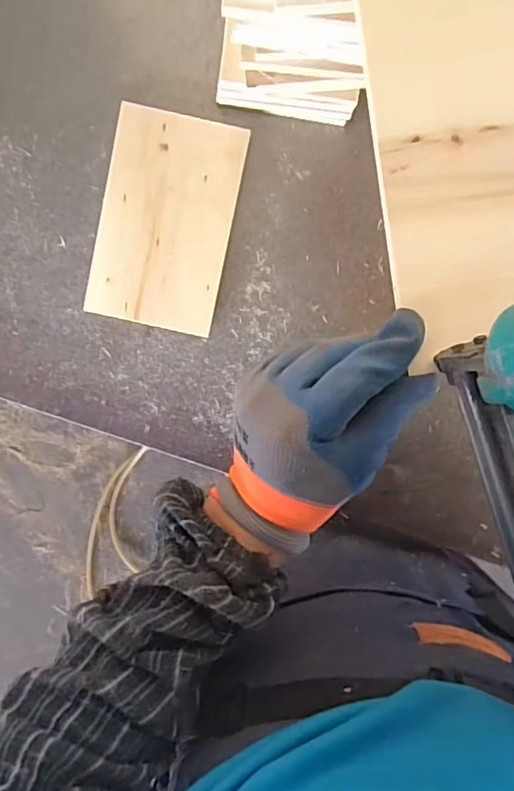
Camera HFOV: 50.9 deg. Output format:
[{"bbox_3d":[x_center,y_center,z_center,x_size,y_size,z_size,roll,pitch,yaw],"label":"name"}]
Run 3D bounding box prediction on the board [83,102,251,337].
[{"bbox_3d":[-0.081,-0.156,0.487,0.114,0.014,0.183,11,94,-1],"label":"board"}]

